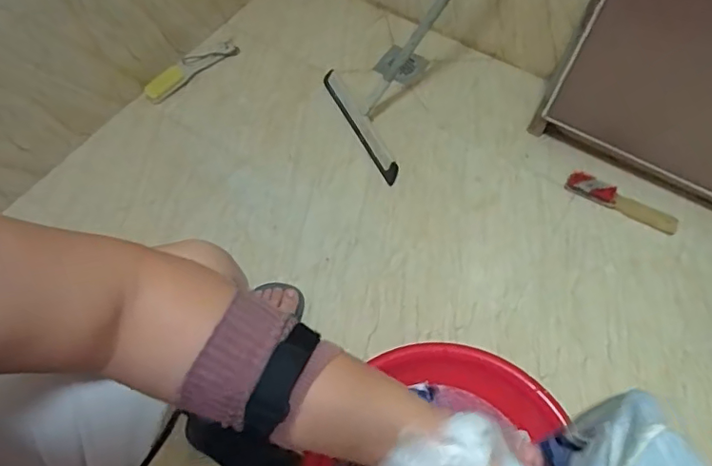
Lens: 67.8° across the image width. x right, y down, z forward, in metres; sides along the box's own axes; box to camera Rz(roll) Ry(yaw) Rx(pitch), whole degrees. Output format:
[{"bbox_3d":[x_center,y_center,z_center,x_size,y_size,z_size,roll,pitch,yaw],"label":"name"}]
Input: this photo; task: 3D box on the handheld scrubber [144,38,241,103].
[{"bbox_3d":[-0.364,-0.366,1.181,0.230,0.037,0.047,-37,67,-19],"label":"handheld scrubber"}]

